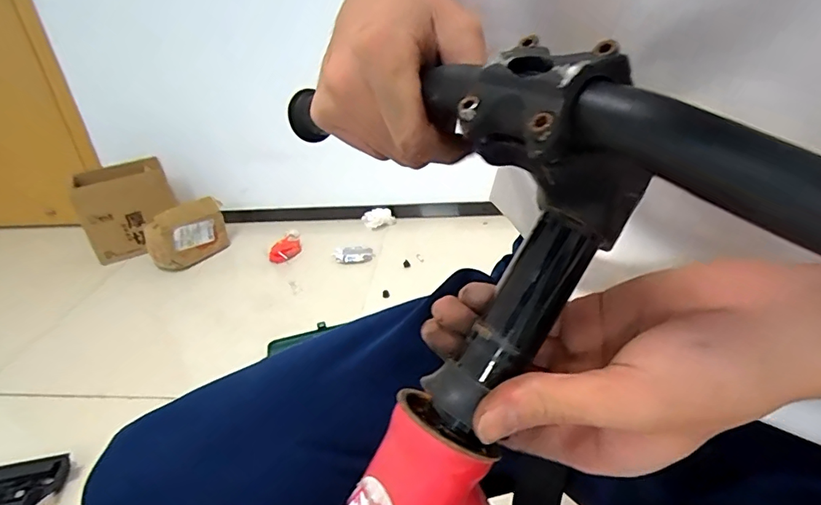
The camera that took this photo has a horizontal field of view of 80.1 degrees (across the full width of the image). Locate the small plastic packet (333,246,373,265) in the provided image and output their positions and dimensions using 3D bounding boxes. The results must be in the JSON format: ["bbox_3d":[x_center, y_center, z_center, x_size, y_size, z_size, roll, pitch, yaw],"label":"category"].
[{"bbox_3d":[-0.165,0.005,1.412,0.110,0.016,0.090,-9,29,-5],"label":"small plastic packet"}]

